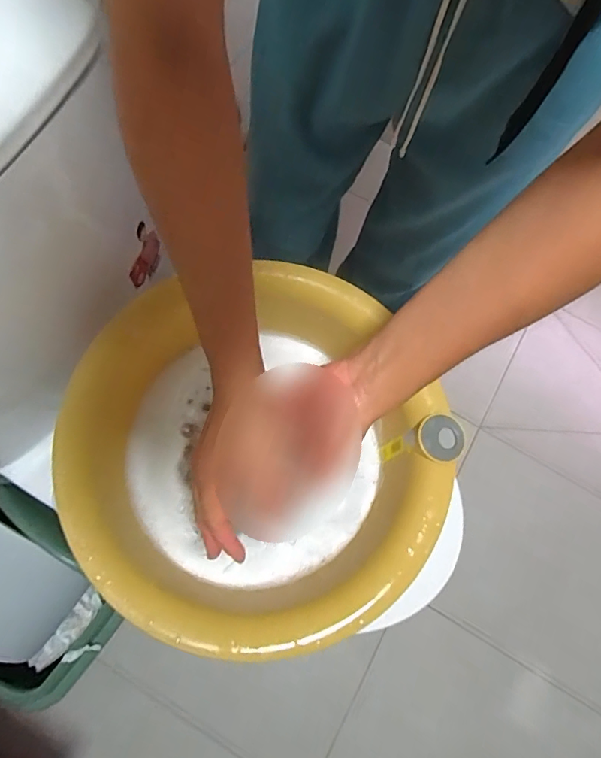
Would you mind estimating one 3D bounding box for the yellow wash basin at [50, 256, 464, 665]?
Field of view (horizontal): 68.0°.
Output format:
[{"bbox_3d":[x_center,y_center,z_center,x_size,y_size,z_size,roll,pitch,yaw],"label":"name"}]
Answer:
[{"bbox_3d":[-0.034,0.080,0.454,0.364,0.109,0.330,0,72,-2],"label":"yellow wash basin"}]

